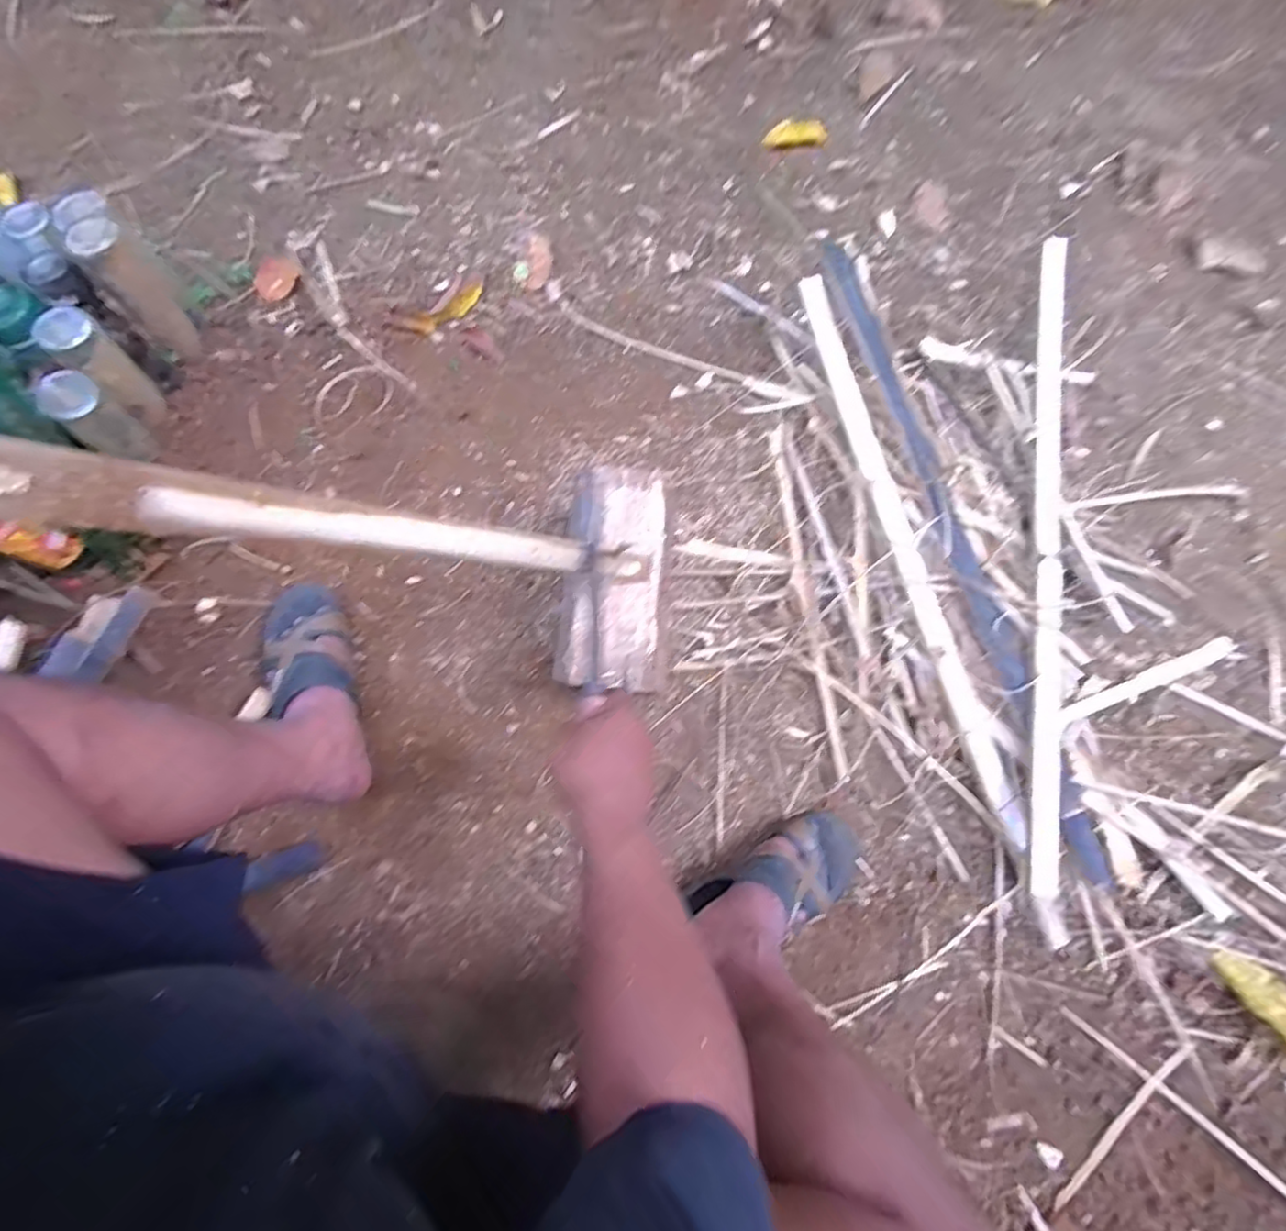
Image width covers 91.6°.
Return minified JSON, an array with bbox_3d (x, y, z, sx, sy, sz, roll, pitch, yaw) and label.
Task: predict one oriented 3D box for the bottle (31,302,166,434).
[{"bbox_3d":[-0.663,-0.302,0.799,0.077,0.184,0.058,38,76,10],"label":"bottle"}]

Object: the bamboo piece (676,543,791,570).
[{"bbox_3d":[0.125,-0.084,0.859,0.158,0.008,0.024,10,45,8],"label":"bamboo piece"}]

